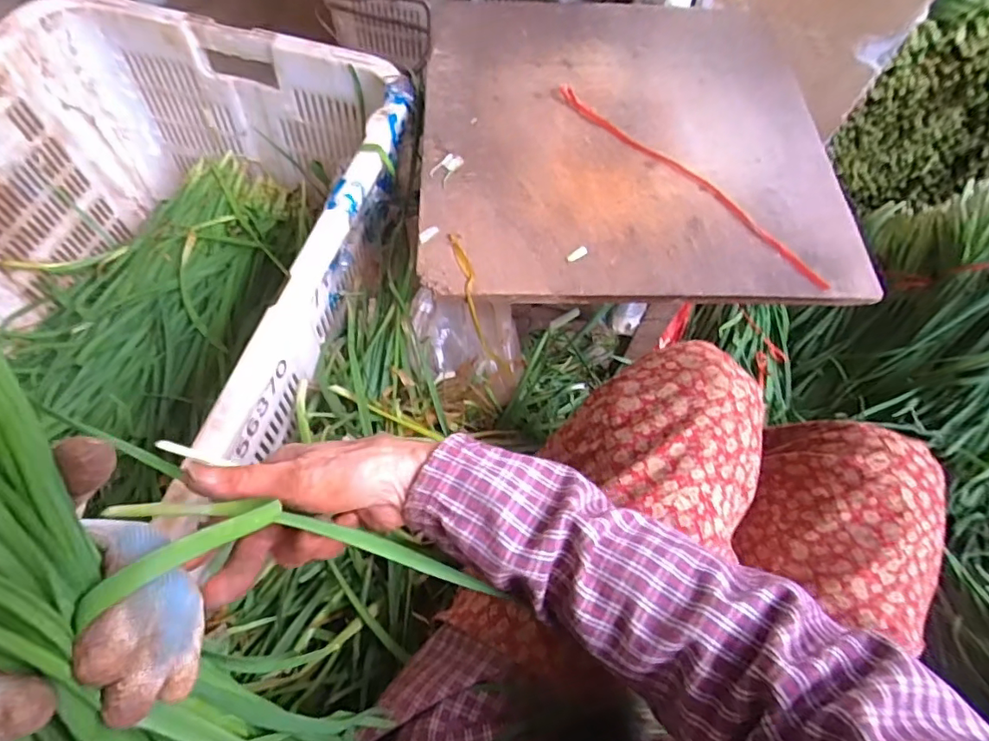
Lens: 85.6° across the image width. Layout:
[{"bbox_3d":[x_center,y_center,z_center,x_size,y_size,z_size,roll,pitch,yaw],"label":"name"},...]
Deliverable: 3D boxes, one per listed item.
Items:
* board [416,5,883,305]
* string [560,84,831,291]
[{"bbox_3d":[0.137,-0.253,0.561,0.415,0.017,0.408,2,65,-2],"label":"board"},{"bbox_3d":[0.193,-0.195,0.535,0.023,0.009,0.334,-38,72,-23],"label":"string"}]

